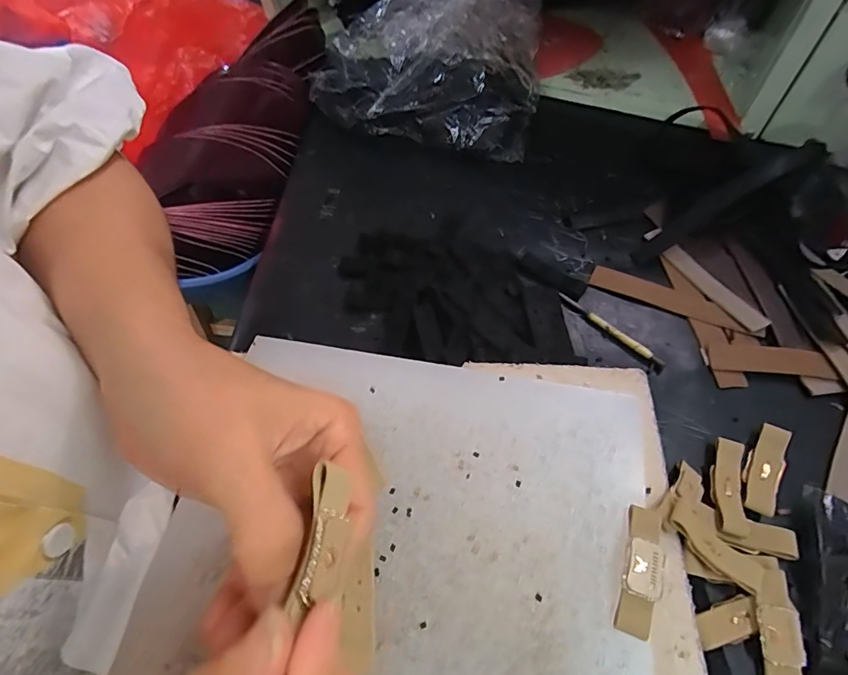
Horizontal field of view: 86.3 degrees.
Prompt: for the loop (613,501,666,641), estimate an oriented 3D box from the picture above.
[{"bbox_3d":[0.108,0.115,0.224,0.017,0.012,0.058,17,61,14],"label":"loop"}]

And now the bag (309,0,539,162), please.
[{"bbox_3d":[0.007,-0.325,0.423,0.226,0.221,0.164,17,61,14],"label":"bag"}]

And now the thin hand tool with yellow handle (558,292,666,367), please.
[{"bbox_3d":[0.144,-0.008,0.351,0.007,0.006,0.092,-39,63,-18],"label":"thin hand tool with yellow handle"}]

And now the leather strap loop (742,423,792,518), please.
[{"bbox_3d":[0.218,0.082,0.288,0.019,0.008,0.059,25,63,19],"label":"leather strap loop"}]

